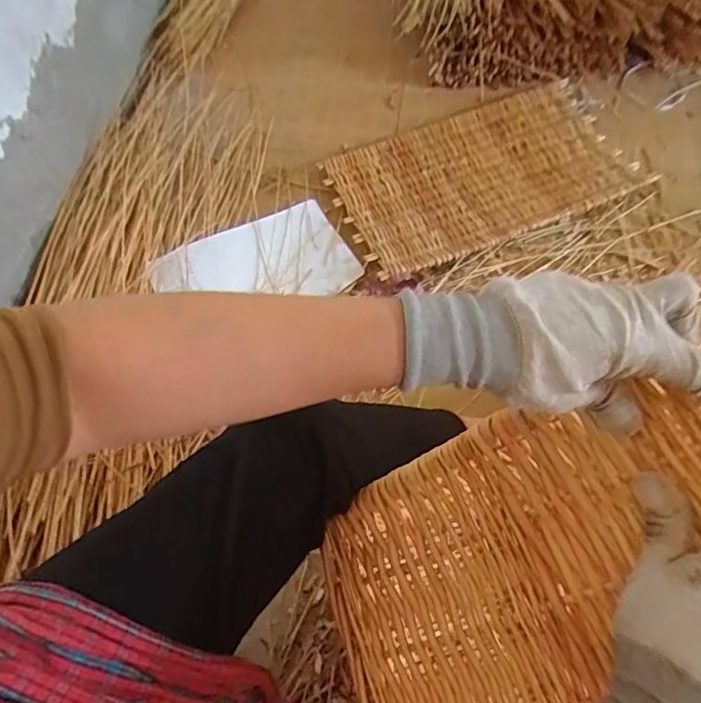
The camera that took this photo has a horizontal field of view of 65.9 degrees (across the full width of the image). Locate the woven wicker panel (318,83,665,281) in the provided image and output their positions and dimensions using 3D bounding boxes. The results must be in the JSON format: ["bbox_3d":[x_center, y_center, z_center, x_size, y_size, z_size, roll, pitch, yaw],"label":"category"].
[{"bbox_3d":[0.244,-0.339,1.036,0.536,0.024,0.309,-21,63,-8],"label":"woven wicker panel"}]

